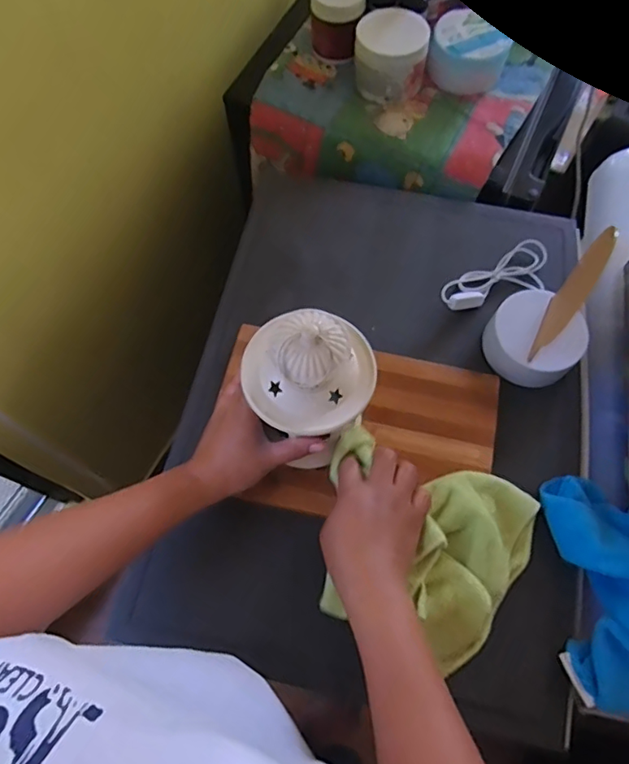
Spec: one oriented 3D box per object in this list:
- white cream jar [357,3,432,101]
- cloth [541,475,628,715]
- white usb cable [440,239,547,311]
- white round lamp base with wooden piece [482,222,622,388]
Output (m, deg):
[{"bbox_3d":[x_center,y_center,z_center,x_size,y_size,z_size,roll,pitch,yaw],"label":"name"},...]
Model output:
[{"bbox_3d":[0.098,-0.418,0.678,0.091,0.070,0.088,9,67,4],"label":"white cream jar"},{"bbox_3d":[0.274,0.175,0.454,0.125,0.053,0.190,2,67,1],"label":"cloth"},{"bbox_3d":[0.212,-0.114,0.597,0.146,0.021,0.066,-29,70,-12],"label":"white usb cable"},{"bbox_3d":[0.244,-0.069,0.533,0.128,0.107,0.093,-40,72,-15],"label":"white round lamp base with wooden piece"}]

